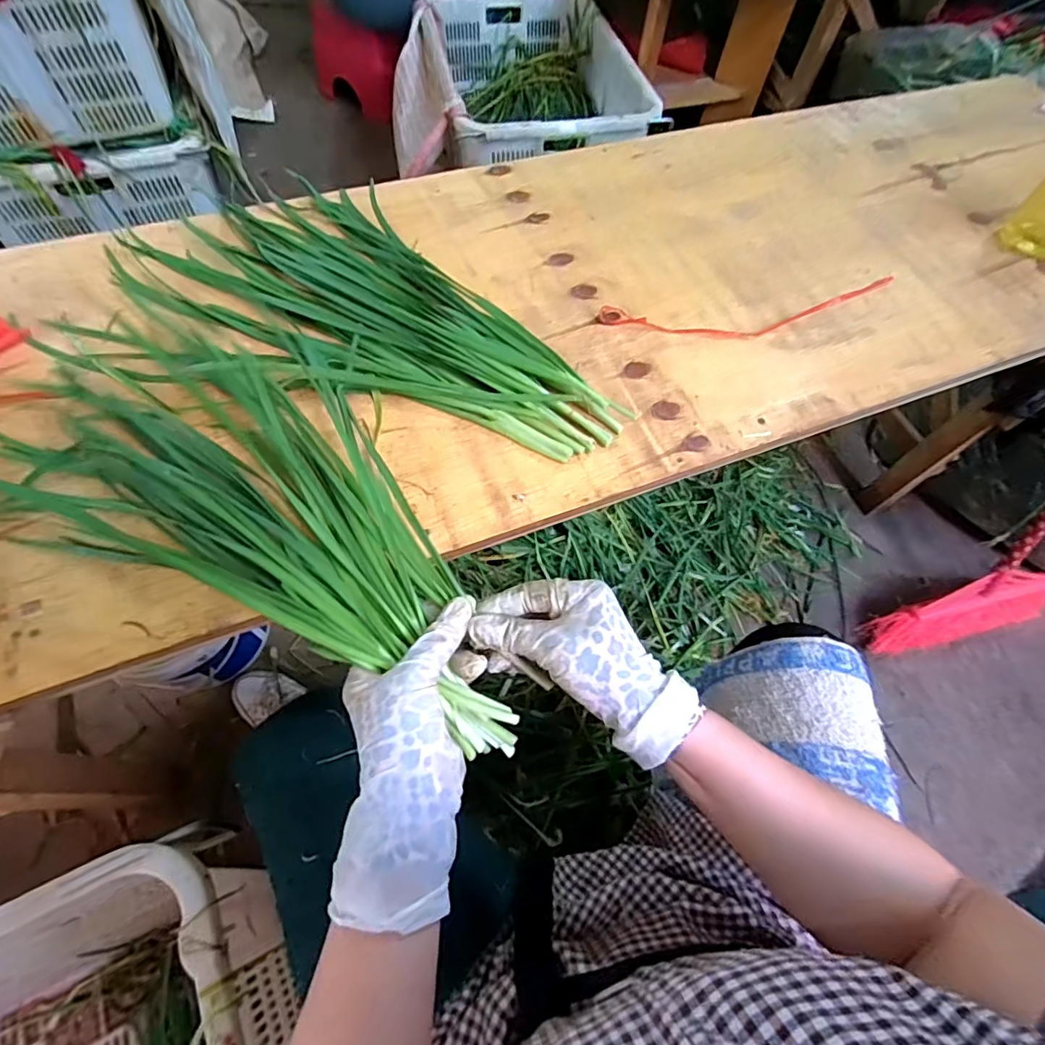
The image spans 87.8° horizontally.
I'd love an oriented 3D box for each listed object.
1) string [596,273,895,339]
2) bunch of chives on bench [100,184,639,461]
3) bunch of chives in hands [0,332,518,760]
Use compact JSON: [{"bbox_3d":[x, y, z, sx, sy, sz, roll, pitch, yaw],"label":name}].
[{"bbox_3d":[0.234,-0.206,0.531,0.315,0.012,0.052,-11,62,-9],"label":"string"},{"bbox_3d":[-0.128,-0.195,0.488,0.465,0.037,0.220,31,64,13],"label":"bunch of chives on bench"},{"bbox_3d":[-0.180,-0.011,0.383,0.433,0.070,0.174,29,64,17],"label":"bunch of chives in hands"}]

